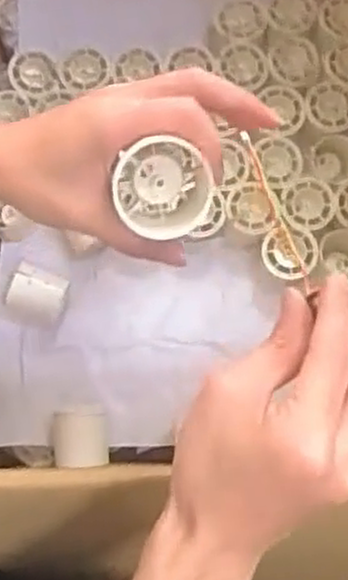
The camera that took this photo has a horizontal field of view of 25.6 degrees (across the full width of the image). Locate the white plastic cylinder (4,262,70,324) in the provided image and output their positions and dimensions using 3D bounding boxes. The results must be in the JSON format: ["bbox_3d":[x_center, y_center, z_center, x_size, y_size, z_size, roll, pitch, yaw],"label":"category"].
[{"bbox_3d":[-0.139,0.005,0.775,0.060,0.052,0.046,17,77,4],"label":"white plastic cylinder"}]

